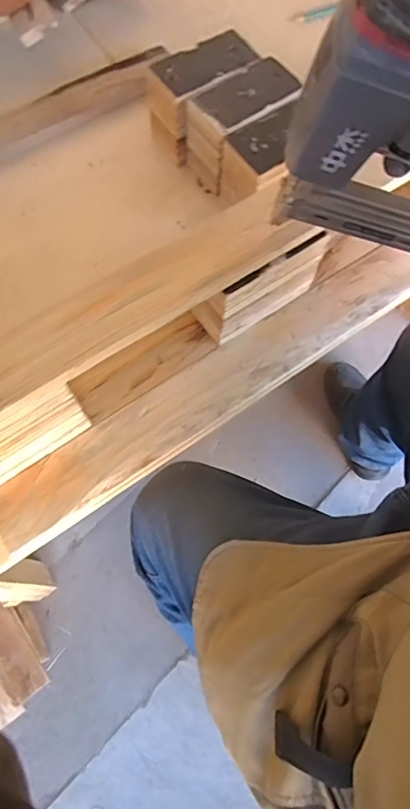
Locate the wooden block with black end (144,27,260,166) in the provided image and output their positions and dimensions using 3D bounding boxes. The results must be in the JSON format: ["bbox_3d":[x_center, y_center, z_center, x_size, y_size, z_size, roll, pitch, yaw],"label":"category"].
[{"bbox_3d":[-0.001,-0.354,0.592,0.119,0.078,0.067,-36,74,-14],"label":"wooden block with black end"}]

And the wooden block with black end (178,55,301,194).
[{"bbox_3d":[0.041,-0.314,0.583,0.122,0.088,0.066,-39,74,-14],"label":"wooden block with black end"}]

